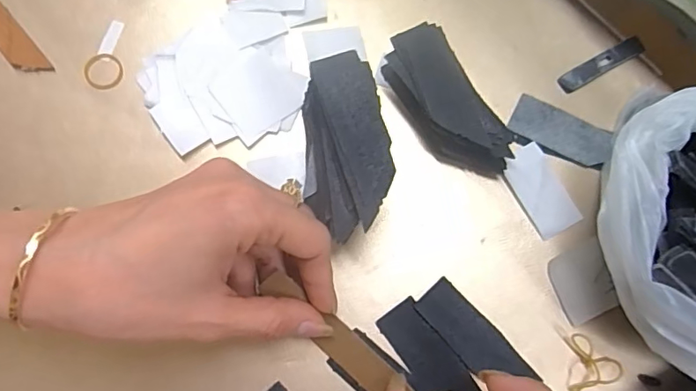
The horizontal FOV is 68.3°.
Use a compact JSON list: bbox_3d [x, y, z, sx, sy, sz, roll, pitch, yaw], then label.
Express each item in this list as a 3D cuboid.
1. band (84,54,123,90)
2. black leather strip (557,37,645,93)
[{"bbox_3d":[-0.134,-0.068,0.282,0.020,0.004,0.020,0,78,0],"label":"band"},{"bbox_3d":[0.139,-0.072,0.280,0.052,0.004,0.010,-29,80,-6],"label":"black leather strip"}]

